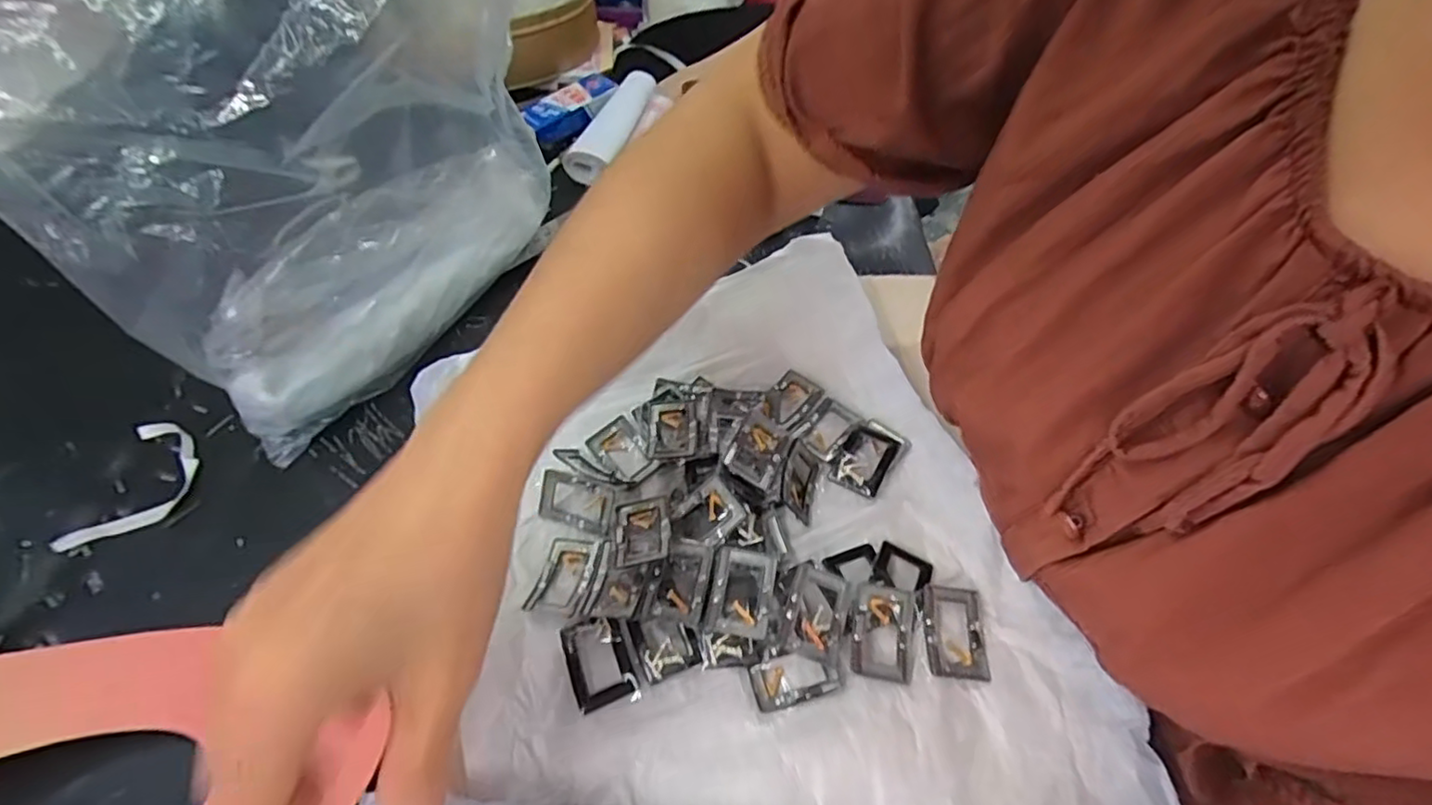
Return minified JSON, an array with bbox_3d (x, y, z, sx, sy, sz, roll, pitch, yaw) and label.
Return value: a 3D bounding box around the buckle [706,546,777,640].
[{"bbox_3d":[0.012,0.090,0.303,0.028,0.004,0.042,8,53,8],"label":"buckle"}]

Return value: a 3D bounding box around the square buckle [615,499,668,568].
[{"bbox_3d":[-0.038,0.065,0.319,0.028,0.005,0.040,-15,39,1],"label":"square buckle"}]

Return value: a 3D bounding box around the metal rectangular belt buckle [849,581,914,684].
[{"bbox_3d":[0.078,0.108,0.301,0.030,0.006,0.043,12,66,-3],"label":"metal rectangular belt buckle"}]

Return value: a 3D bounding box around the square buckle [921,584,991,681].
[{"bbox_3d":[0.114,0.108,0.303,0.029,0.009,0.043,4,51,1],"label":"square buckle"}]

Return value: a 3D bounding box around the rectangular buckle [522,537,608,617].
[{"bbox_3d":[-0.074,0.085,0.318,0.032,0.010,0.041,13,52,8],"label":"rectangular buckle"}]

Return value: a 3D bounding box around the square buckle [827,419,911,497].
[{"bbox_3d":[0.087,0.030,0.365,0.031,0.004,0.048,33,57,22],"label":"square buckle"}]

